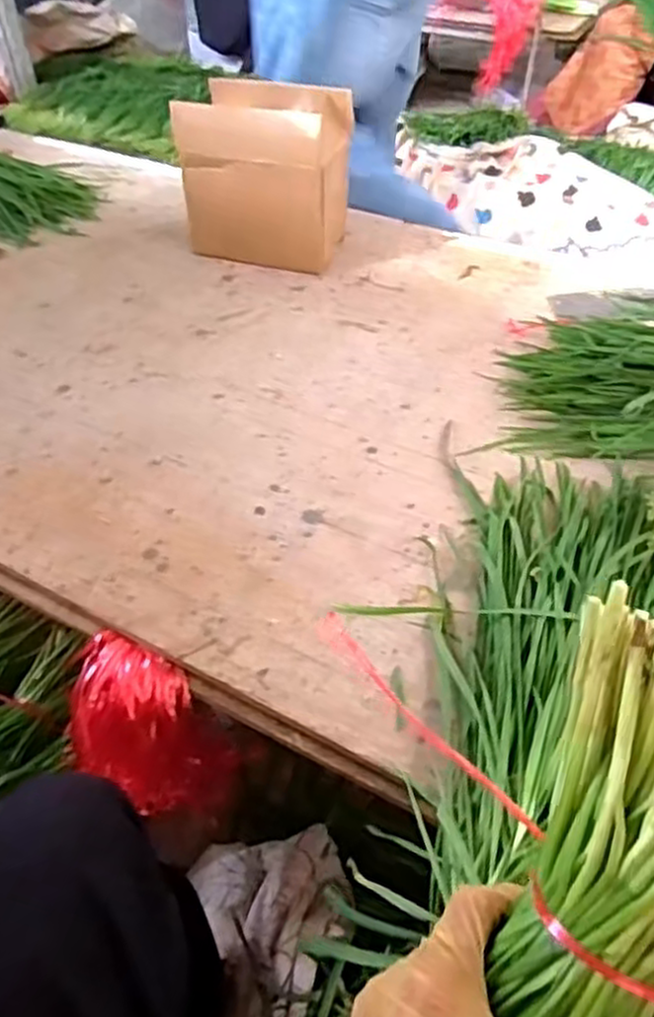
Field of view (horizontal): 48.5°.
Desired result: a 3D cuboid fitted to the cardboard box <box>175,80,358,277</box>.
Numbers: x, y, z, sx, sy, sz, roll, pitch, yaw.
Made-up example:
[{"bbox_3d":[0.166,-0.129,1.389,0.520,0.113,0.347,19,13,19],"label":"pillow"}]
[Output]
[{"bbox_3d":[-0.088,-0.507,1.115,0.226,0.226,0.155,14,47,16],"label":"cardboard box"}]

